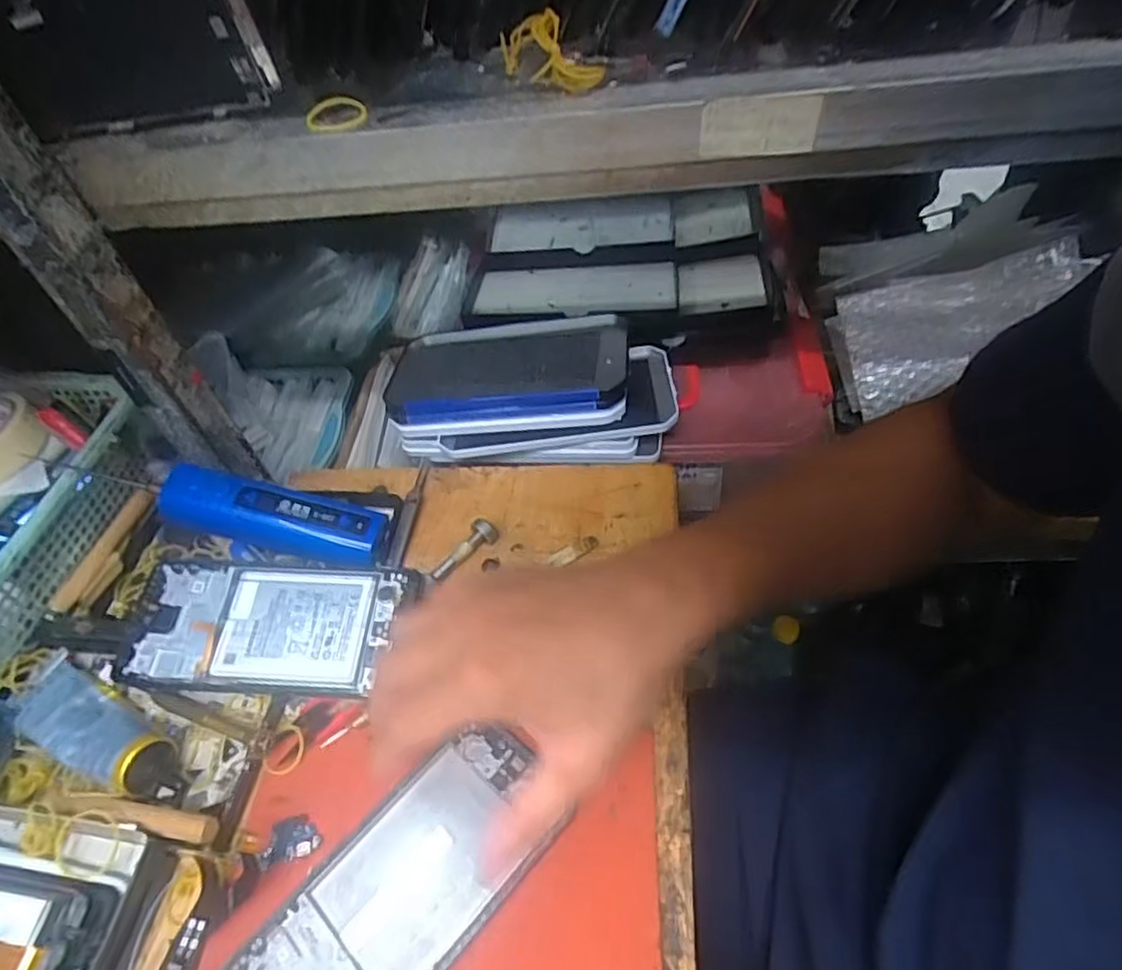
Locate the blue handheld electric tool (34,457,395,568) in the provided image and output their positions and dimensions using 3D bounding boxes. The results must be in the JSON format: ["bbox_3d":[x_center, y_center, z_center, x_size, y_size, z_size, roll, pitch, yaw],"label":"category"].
[{"bbox_3d":[-0.200,0.013,0.409,0.181,0.029,0.031,14,49,-5],"label":"blue handheld electric tool"}]

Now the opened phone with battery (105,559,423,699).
[{"bbox_3d":[-0.168,0.080,0.382,0.153,0.006,0.074,2,61,3],"label":"opened phone with battery"}]

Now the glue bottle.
[{"bbox_3d":[-0.257,0.132,0.363,0.131,0.025,0.039,21,56,24],"label":"glue bottle"}]

